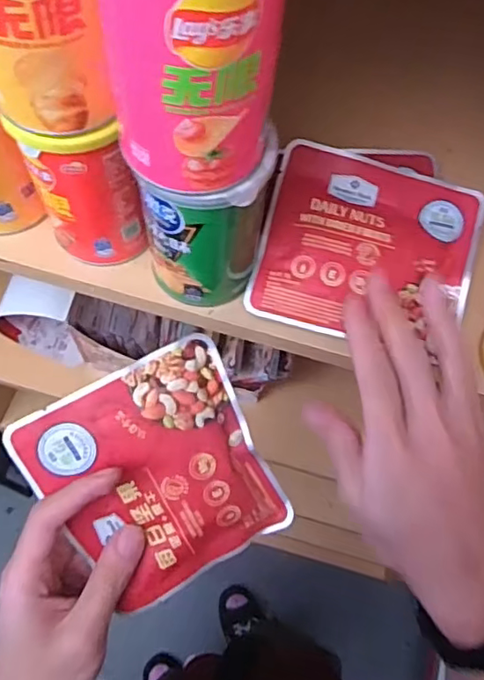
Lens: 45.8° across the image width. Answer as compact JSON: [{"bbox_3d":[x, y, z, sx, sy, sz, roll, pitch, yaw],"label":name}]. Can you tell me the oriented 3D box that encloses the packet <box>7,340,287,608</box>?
[{"bbox_3d":[-0.044,0.078,0.314,0.114,0.012,0.128,-27,106,-8],"label":"packet"}]

